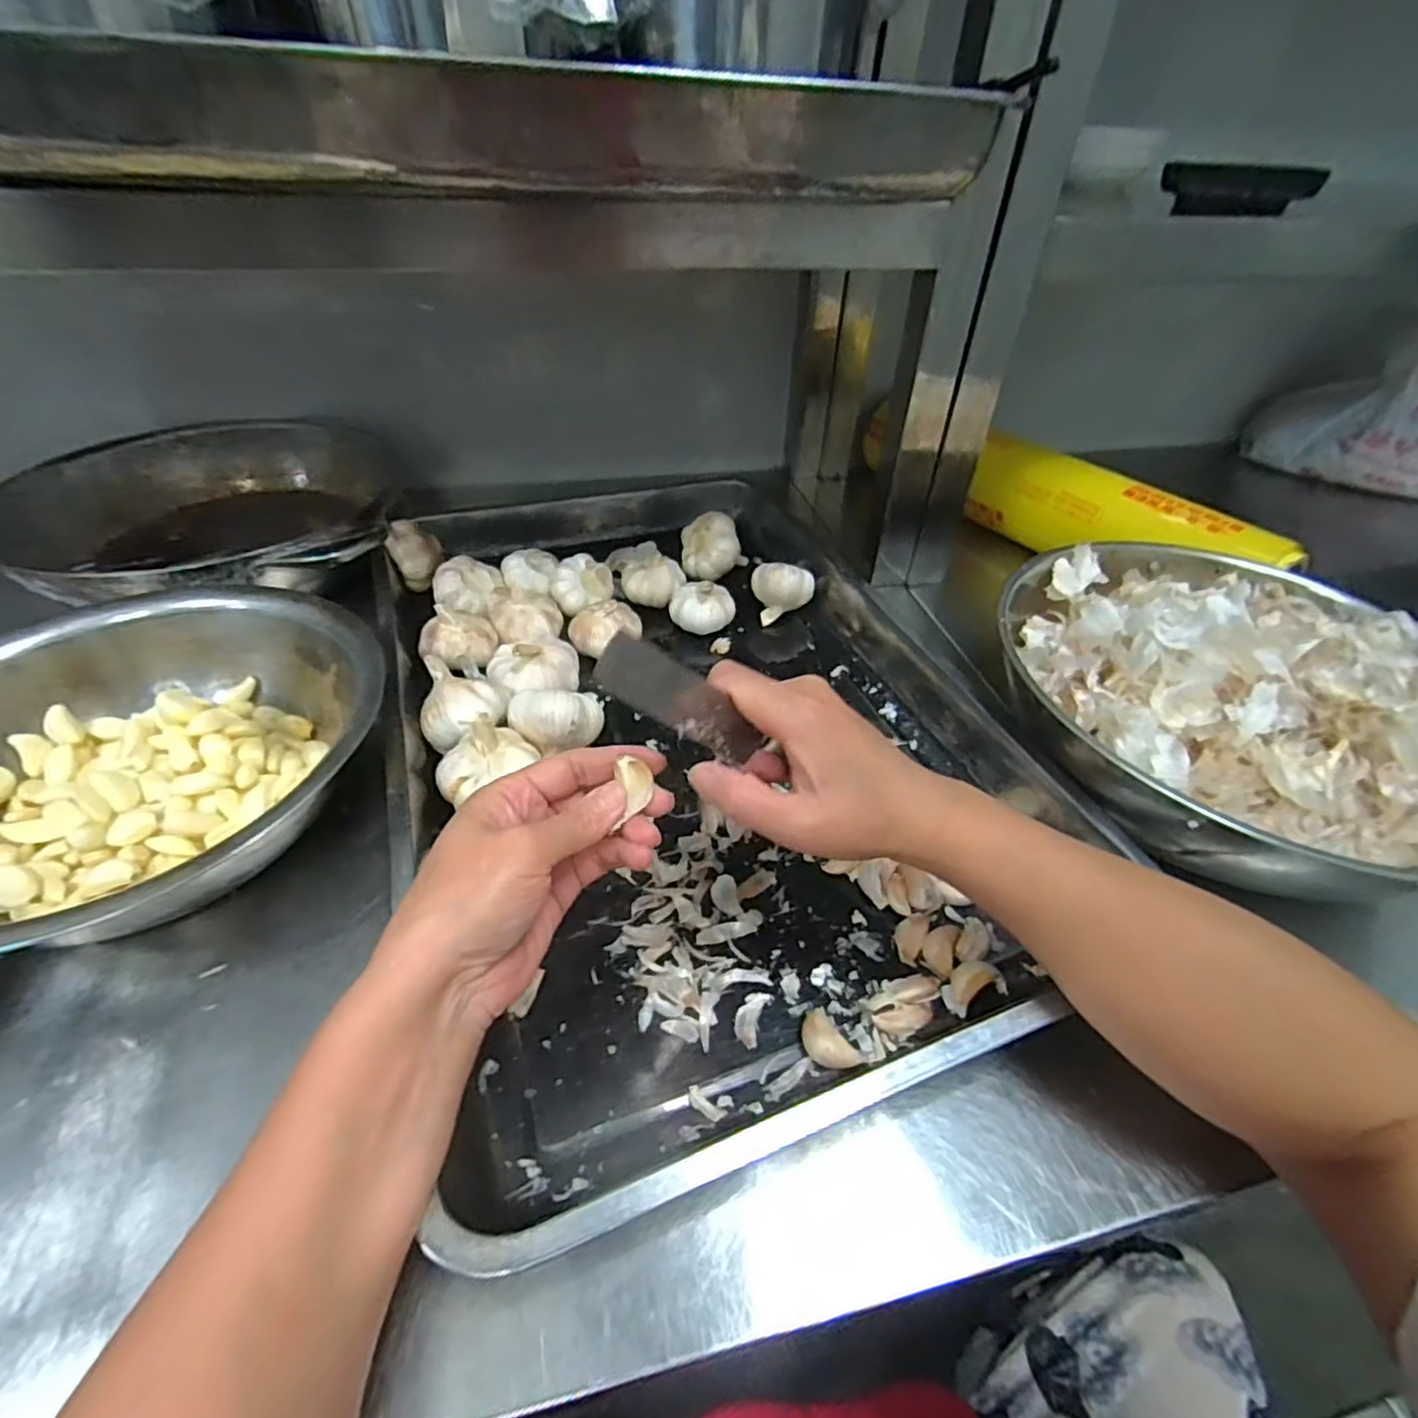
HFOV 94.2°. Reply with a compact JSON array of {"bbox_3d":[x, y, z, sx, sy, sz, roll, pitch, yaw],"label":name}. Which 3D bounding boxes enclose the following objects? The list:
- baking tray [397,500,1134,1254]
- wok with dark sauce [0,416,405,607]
[{"bbox_3d":[-0.008,-0.005,0.488,0.408,0.065,0.552,-13,50,-17],"label":"baking tray"},{"bbox_3d":[-0.439,-0.167,0.591,0.290,0.083,0.263,-9,43,-12],"label":"wok with dark sauce"}]

